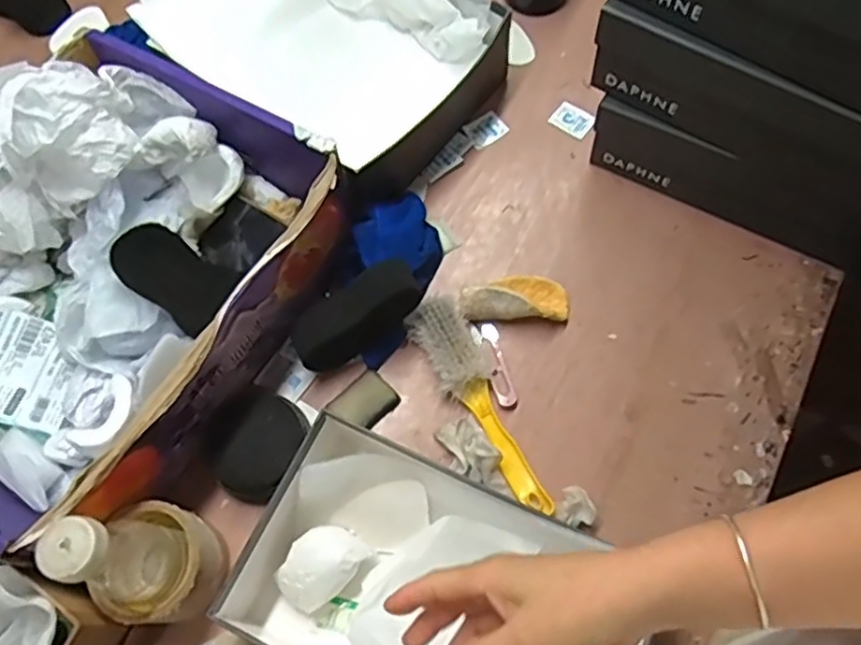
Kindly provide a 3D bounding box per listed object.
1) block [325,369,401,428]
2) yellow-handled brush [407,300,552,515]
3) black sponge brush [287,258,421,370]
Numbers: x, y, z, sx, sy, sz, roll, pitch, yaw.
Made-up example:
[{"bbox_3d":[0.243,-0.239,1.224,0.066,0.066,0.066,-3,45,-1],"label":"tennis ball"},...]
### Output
[{"bbox_3d":[-0.063,0.076,0.657,0.056,0.007,0.047,-41,70,-14],"label":"block"},{"bbox_3d":[0.053,0.069,0.631,0.056,0.028,0.212,-30,68,-10],"label":"yellow-handled brush"},{"bbox_3d":[-0.068,-0.005,0.636,0.127,0.058,0.043,-38,69,5],"label":"black sponge brush"}]

